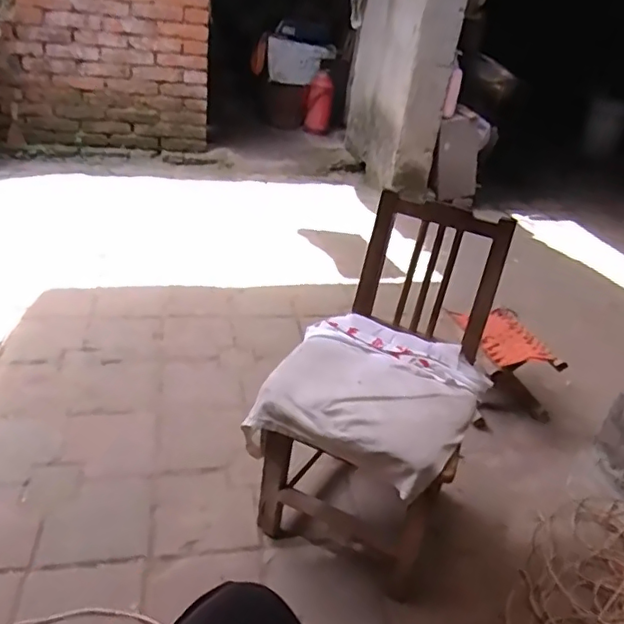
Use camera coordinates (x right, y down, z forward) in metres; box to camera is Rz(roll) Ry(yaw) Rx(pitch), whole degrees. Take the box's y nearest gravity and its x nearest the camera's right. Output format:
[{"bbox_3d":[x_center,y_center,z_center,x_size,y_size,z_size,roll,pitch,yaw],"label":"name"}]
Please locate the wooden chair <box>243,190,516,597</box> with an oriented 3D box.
[{"bbox_3d":[0.129,0.147,1.089,0.352,0.593,0.407,21,34,22],"label":"wooden chair"}]

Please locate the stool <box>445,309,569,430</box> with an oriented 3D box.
[{"bbox_3d":[0.515,0.143,1.587,0.207,0.198,0.266,-1,32,-13],"label":"stool"}]

